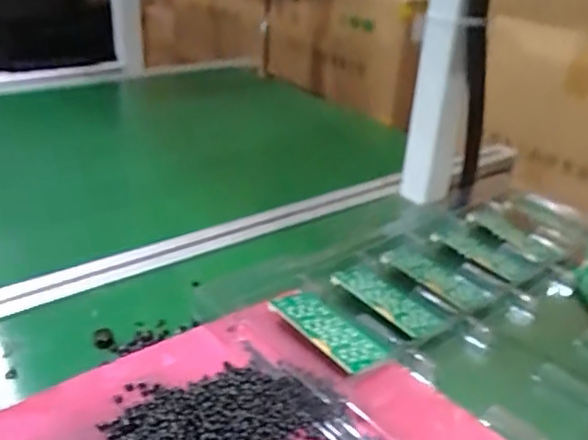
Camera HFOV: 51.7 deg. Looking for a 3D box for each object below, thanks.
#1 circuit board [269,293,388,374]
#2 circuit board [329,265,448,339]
[{"bbox_3d":[0.025,0.081,0.459,0.043,0.009,0.089,-19,37,-37],"label":"circuit board"},{"bbox_3d":[0.076,0.063,0.501,0.043,0.007,0.094,-17,36,-35],"label":"circuit board"}]

